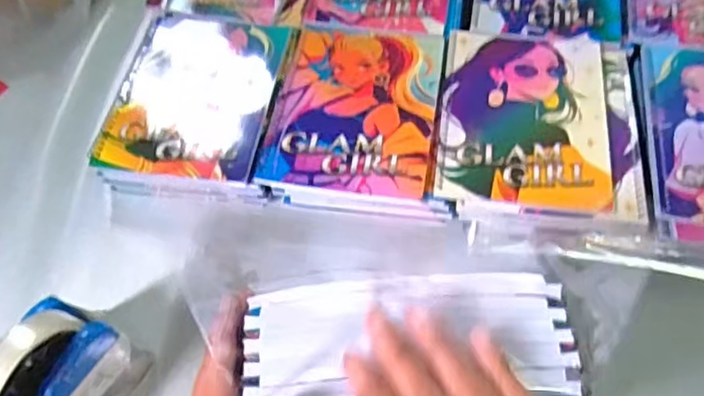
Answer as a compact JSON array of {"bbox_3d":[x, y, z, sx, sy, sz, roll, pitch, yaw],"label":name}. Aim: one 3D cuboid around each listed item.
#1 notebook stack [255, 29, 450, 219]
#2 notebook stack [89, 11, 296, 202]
[{"bbox_3d":[0.011,-0.078,0.596,0.167,0.037,0.203,5,58,6],"label":"notebook stack"},{"bbox_3d":[-0.148,-0.092,0.619,0.156,0.048,0.208,4,58,5],"label":"notebook stack"}]

